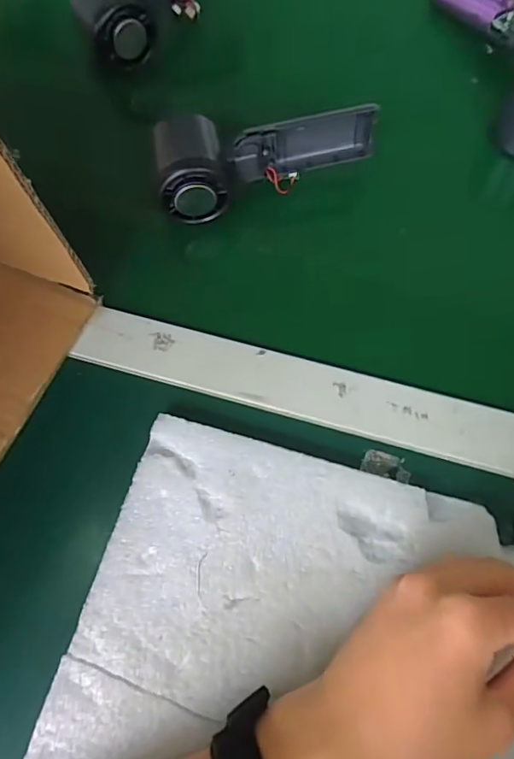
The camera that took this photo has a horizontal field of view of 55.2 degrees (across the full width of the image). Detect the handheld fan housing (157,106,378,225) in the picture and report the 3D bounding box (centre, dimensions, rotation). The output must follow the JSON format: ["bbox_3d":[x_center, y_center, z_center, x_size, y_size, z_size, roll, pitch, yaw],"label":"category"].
[{"bbox_3d":[0.002,-0.171,0.366,0.166,0.044,0.066,-21,71,-7],"label":"handheld fan housing"}]

